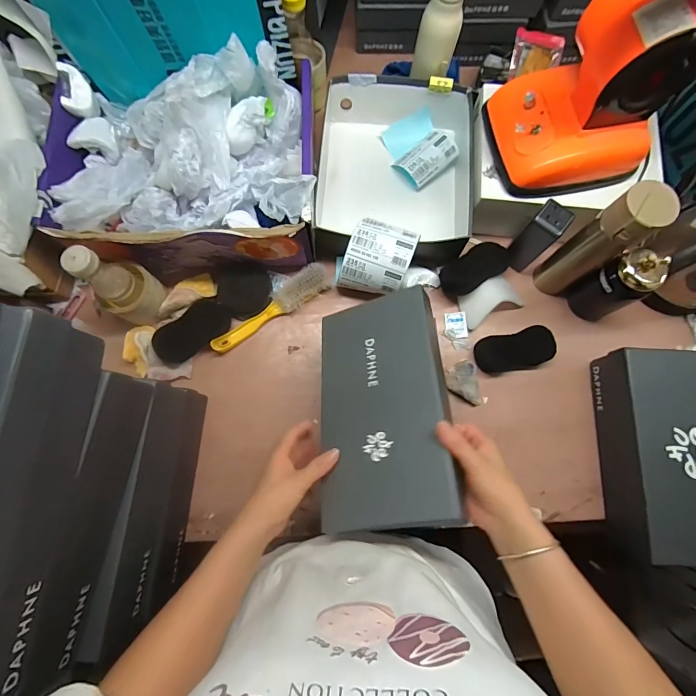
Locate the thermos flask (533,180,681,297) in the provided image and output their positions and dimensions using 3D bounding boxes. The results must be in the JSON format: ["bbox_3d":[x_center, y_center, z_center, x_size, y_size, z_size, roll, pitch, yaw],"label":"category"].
[{"bbox_3d":[0.364,-0.146,0.561,0.056,0.240,0.066,-38,80,-8],"label":"thermos flask"}]

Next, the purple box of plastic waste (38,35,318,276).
[{"bbox_3d":[-0.253,-0.290,0.593,0.397,0.186,0.281,2,78,0],"label":"purple box of plastic waste"}]

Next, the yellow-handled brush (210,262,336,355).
[{"bbox_3d":[-0.127,-0.064,0.645,0.235,0.033,0.052,-38,80,-8],"label":"yellow-handled brush"}]

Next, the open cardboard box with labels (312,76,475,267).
[{"bbox_3d":[0.079,-0.323,0.682,0.269,0.096,0.318,4,78,1],"label":"open cardboard box with labels"}]

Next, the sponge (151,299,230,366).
[{"bbox_3d":[-0.263,-0.027,0.631,0.133,0.039,0.066,-38,80,-8],"label":"sponge"}]

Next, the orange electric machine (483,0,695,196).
[{"bbox_3d":[0.331,-0.351,0.507,0.198,0.199,0.176,-13,78,-3],"label":"orange electric machine"}]

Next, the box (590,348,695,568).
[{"bbox_3d":[0.480,0.156,0.561,0.168,0.098,0.293,3,78,0],"label":"box"}]

